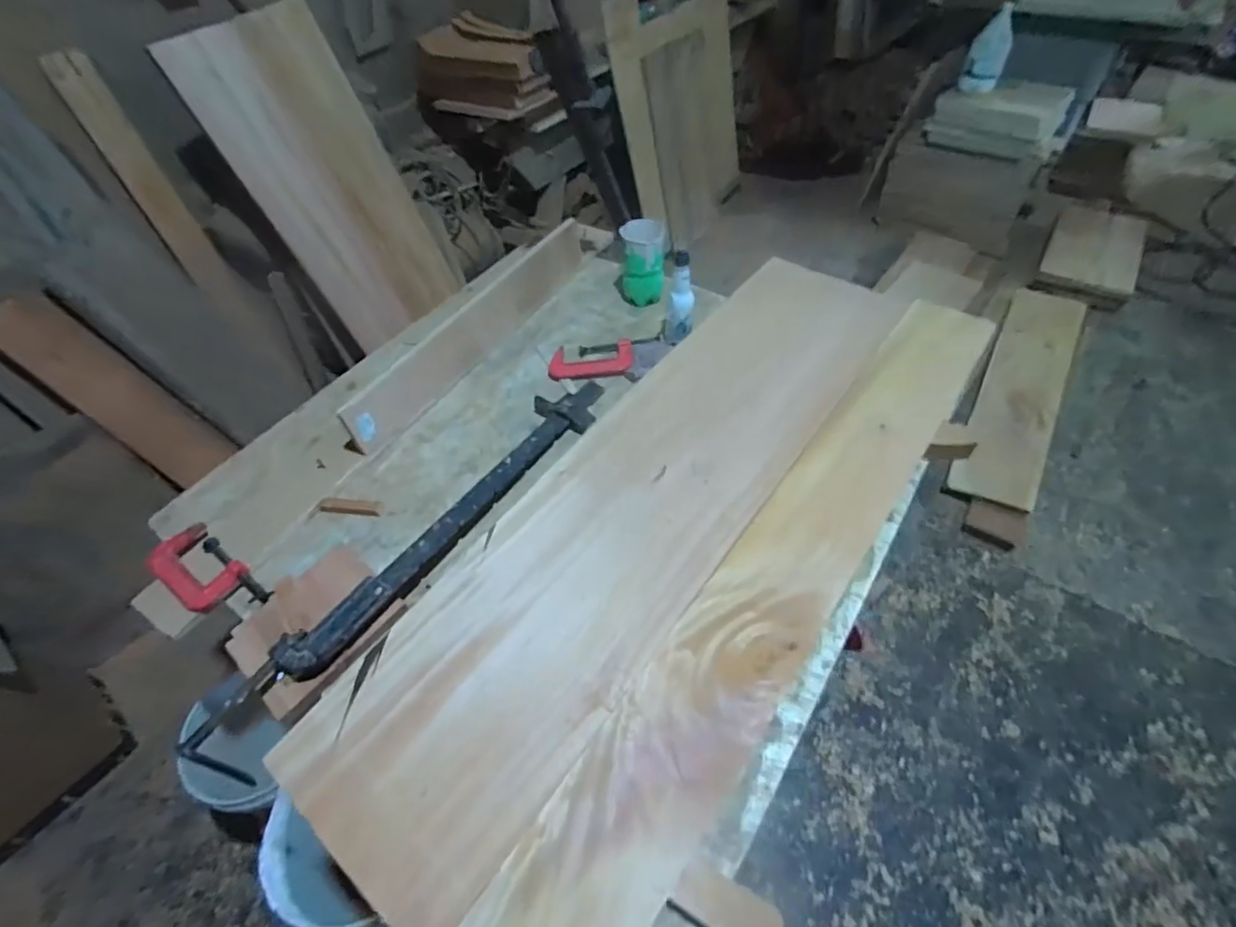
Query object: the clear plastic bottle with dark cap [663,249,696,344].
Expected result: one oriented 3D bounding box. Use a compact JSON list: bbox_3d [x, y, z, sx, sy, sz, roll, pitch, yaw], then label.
[{"bbox_3d":[0.118,-0.309,1.062,0.056,0.165,0.063,0,52,5],"label":"clear plastic bottle with dark cap"}]

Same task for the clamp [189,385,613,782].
[{"bbox_3d":[-0.265,0.082,0.886,0.100,0.066,0.744,28,59,23],"label":"clamp"}]

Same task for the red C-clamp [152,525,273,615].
[{"bbox_3d":[-0.629,0.177,0.852,0.222,0.033,0.091,28,59,23],"label":"red C-clamp"}]

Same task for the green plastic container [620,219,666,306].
[{"bbox_3d":[0.053,-0.428,1.191,0.092,0.157,0.081,-2,52,3],"label":"green plastic container"}]

